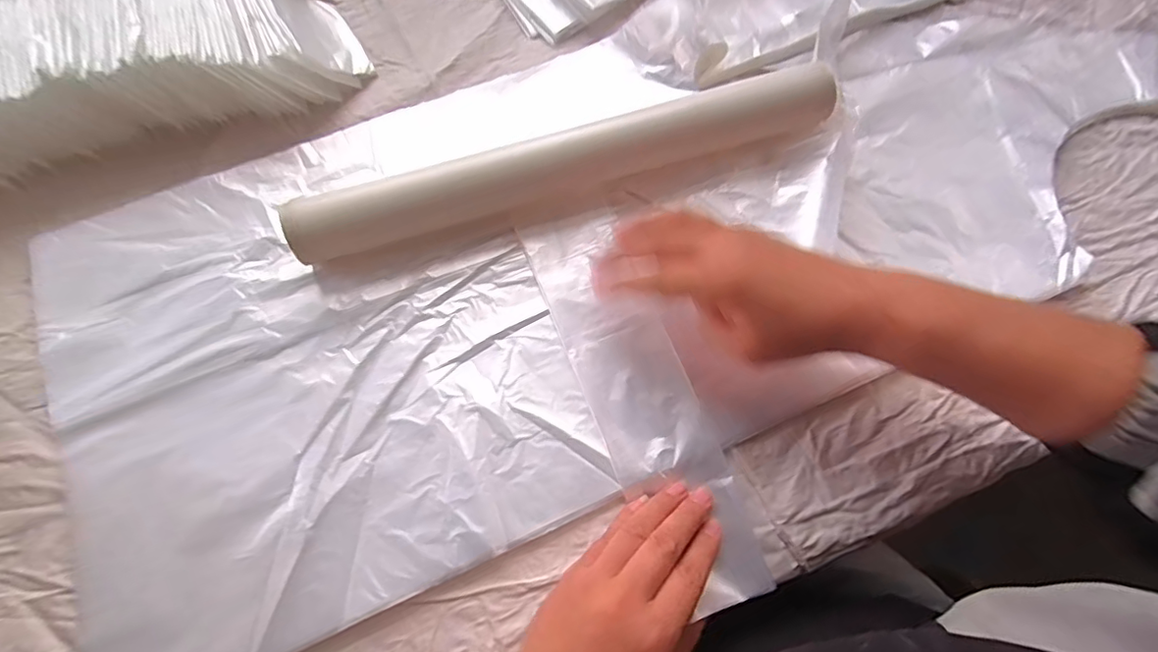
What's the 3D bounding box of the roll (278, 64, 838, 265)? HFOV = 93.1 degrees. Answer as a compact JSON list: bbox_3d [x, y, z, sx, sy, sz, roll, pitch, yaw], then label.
[{"bbox_3d":[-0.005,-0.109,0.361,0.353,0.042,0.037,-17,70,-6],"label":"roll"}]

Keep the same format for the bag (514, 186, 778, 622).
[{"bbox_3d":[0.037,0.033,0.332,0.068,0.009,0.257,-24,73,-8],"label":"bag"}]

